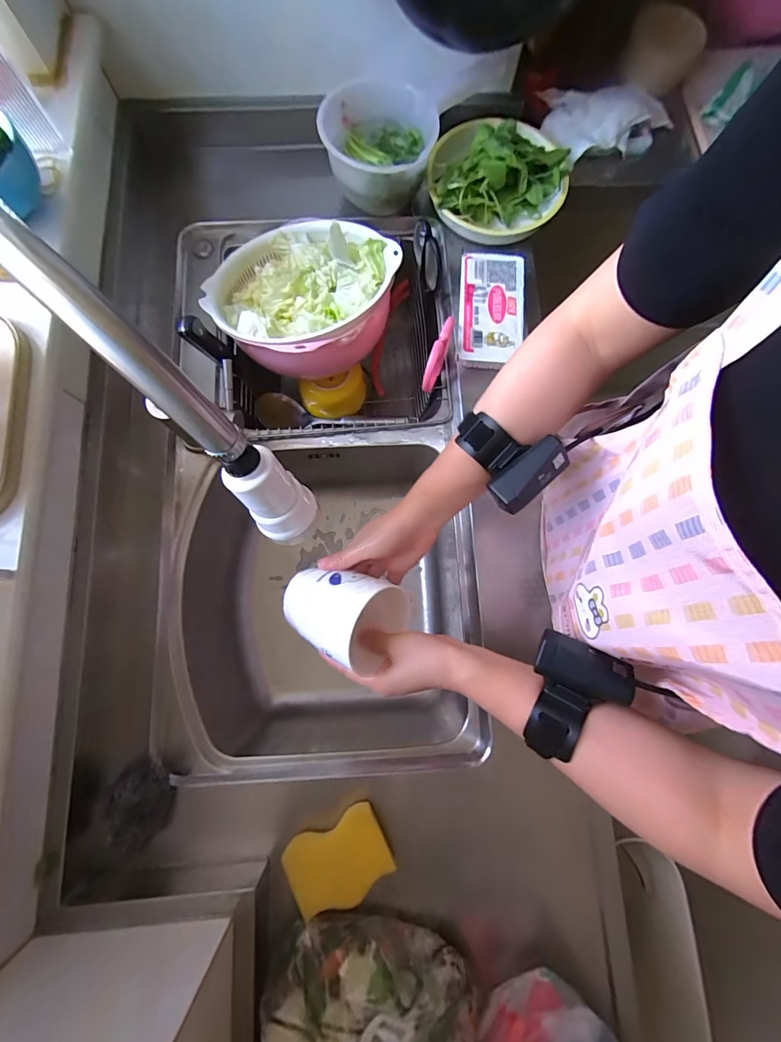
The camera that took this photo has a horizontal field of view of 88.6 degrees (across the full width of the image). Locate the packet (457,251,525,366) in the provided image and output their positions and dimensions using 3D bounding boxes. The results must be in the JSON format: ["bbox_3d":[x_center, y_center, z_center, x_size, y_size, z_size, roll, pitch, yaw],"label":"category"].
[{"bbox_3d":[0.133,-0.282,0.545,0.082,0.041,0.155,4,78,-1],"label":"packet"}]

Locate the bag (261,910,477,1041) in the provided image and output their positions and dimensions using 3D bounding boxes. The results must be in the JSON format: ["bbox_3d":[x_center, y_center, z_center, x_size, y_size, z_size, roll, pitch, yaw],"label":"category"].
[{"bbox_3d":[-0.021,0.472,0.371,0.194,0.079,0.126,14,79,1],"label":"bag"}]

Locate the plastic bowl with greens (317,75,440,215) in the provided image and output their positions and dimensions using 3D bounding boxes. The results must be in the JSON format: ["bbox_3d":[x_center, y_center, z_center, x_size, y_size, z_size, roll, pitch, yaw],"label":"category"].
[{"bbox_3d":[-0.018,-0.516,0.559,0.146,0.085,0.155,0,79,-1],"label":"plastic bowl with greens"}]

